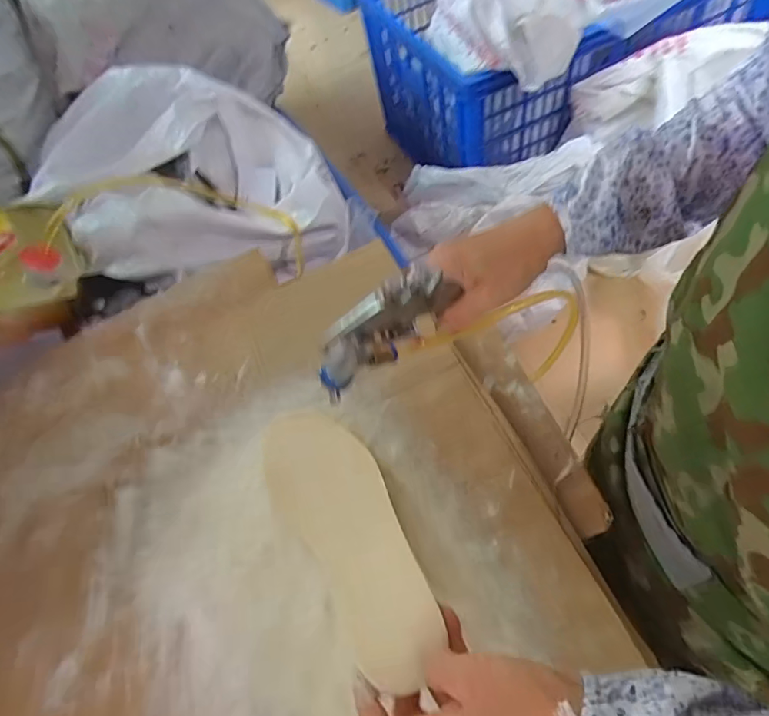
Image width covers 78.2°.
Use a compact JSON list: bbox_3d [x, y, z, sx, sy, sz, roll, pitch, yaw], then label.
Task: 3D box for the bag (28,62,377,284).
[{"bbox_3d":[-0.326,-0.307,0.789,0.436,0.173,0.363,-20,58,-2],"label":"bag"}]

